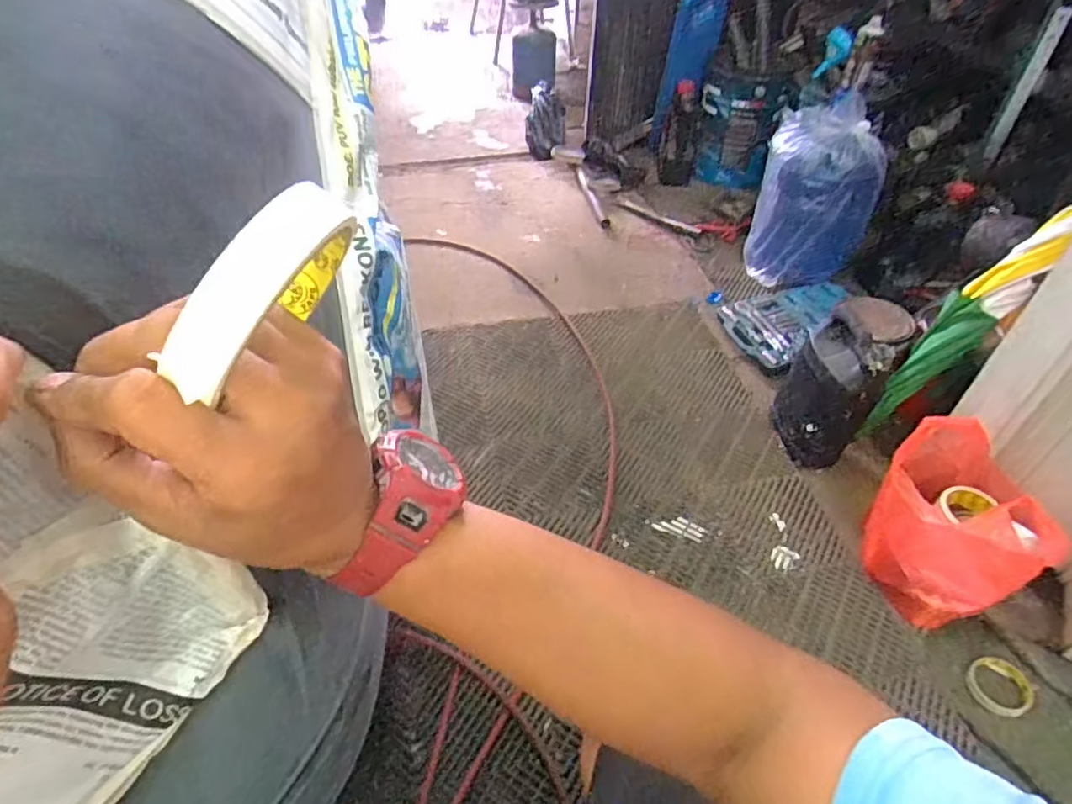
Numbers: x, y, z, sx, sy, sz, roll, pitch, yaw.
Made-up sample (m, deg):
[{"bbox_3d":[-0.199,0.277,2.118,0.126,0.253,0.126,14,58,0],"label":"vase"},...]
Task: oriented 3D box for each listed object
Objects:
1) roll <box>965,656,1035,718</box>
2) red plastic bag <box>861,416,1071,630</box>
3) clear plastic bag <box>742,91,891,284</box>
[{"bbox_3d":[0.745,0.456,1.002,0.093,0.021,0.089,1,45,-1],"label":"roll"},{"bbox_3d":[0.684,0.214,1.046,0.187,0.269,0.265,-24,50,-24],"label":"red plastic bag"},{"bbox_3d":[0.740,-0.529,1.658,0.292,0.460,0.221,16,47,15],"label":"clear plastic bag"}]

